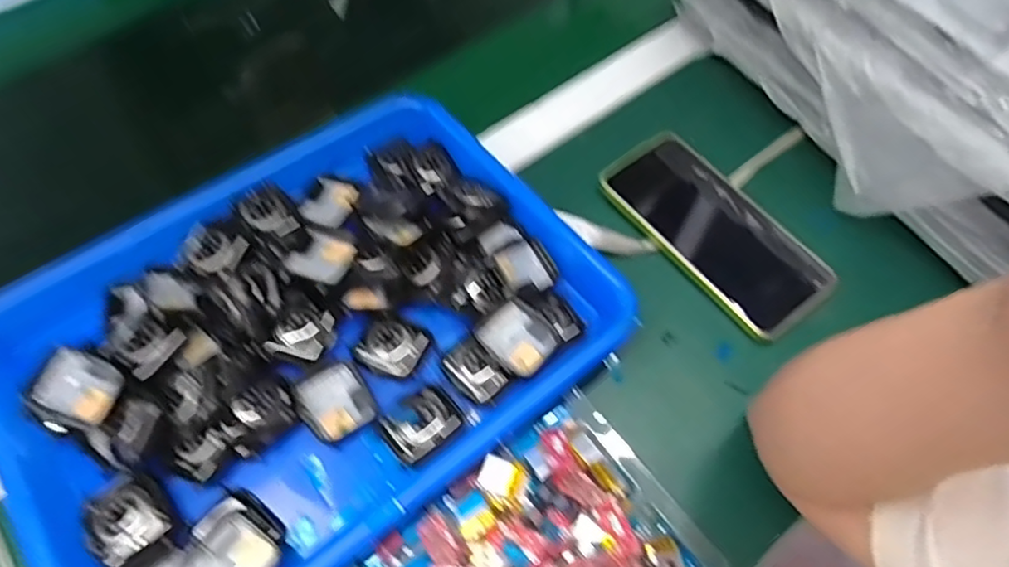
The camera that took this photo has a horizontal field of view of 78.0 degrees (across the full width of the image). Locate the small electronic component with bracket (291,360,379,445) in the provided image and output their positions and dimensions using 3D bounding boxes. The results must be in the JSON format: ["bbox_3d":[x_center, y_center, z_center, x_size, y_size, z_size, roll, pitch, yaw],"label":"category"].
[{"bbox_3d":[-0.094,0.064,0.347,0.037,0.008,0.041,-32,65,-17],"label":"small electronic component with bracket"}]

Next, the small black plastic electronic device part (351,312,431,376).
[{"bbox_3d":[-0.066,0.035,0.362,0.038,0.008,0.032,17,61,10],"label":"small black plastic electronic device part"}]

